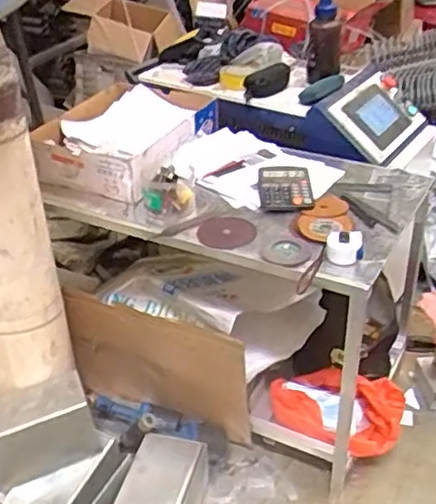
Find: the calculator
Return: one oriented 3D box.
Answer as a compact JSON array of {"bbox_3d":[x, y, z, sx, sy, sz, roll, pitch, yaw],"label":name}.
[{"bbox_3d":[0.146,-0.142,1.465,0.113,0.033,0.158,-2,33,1],"label":"calculator"}]

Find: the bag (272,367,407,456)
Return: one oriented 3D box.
[{"bbox_3d":[0.274,0.369,1.566,0.307,0.114,0.153,6,34,12],"label":"bag"}]

